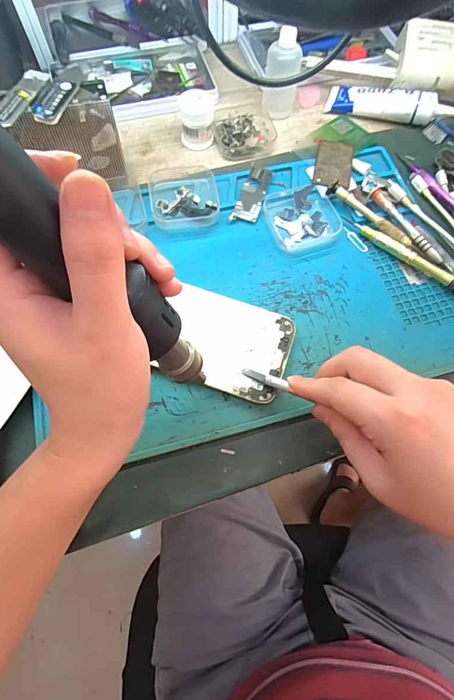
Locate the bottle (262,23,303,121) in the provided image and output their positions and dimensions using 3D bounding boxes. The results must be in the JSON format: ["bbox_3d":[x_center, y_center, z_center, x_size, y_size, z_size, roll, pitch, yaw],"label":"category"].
[{"bbox_3d":[0.059,-0.291,0.373,0.036,0.074,0.035,9,69,1],"label":"bottle"}]

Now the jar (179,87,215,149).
[{"bbox_3d":[-0.031,-0.240,0.367,0.034,0.041,0.032,-3,69,-4],"label":"jar"}]

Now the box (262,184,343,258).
[{"bbox_3d":[0.072,-0.126,0.335,0.066,0.014,0.072,-18,71,-9],"label":"box"}]

